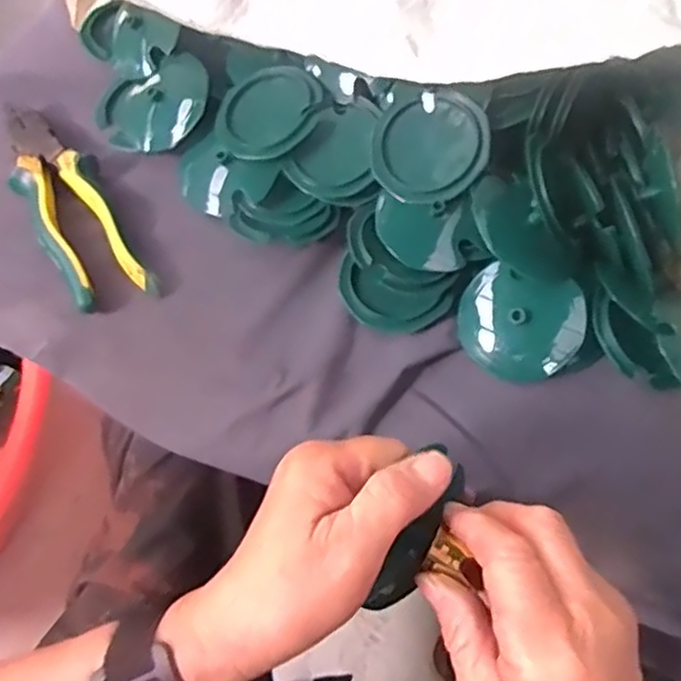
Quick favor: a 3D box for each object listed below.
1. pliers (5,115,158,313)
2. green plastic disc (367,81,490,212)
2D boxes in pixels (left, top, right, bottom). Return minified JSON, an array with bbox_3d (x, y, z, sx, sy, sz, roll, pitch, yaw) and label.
[{"bbox_3d":[-0.190,-0.098,0.479,0.055,0.021,0.177,-25,65,-15],"label":"pliers"},{"bbox_3d":[0.058,-0.127,0.446,0.073,0.008,0.073,-3,80,17],"label":"green plastic disc"}]

